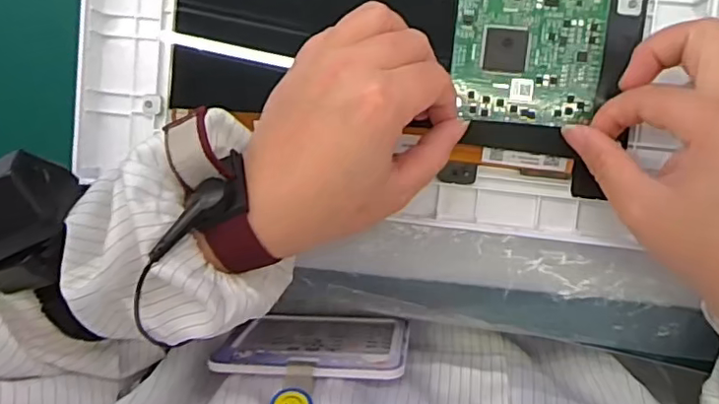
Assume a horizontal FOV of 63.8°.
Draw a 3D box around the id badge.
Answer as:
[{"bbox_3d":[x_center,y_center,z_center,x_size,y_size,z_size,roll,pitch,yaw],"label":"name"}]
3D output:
[{"bbox_3d":[-0.023,0.076,0.310,0.095,0.074,0.008,2,95,6],"label":"id badge"}]

